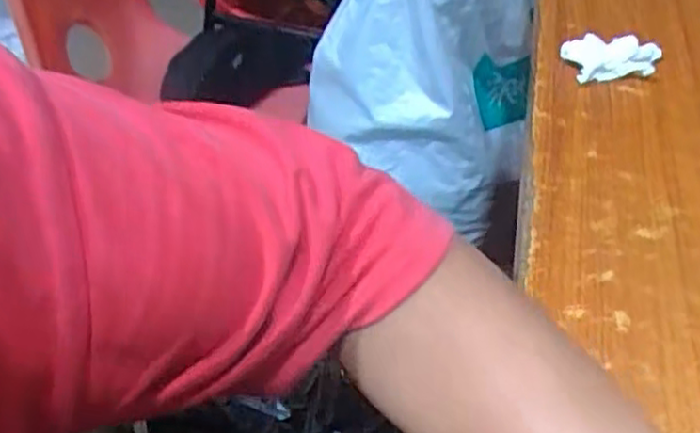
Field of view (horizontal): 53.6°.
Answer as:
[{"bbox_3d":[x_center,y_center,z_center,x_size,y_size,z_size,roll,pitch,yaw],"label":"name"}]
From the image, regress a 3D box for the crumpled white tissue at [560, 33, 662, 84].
[{"bbox_3d":[0.203,-0.123,0.544,0.072,0.022,0.051,13,43,15],"label":"crumpled white tissue"}]

